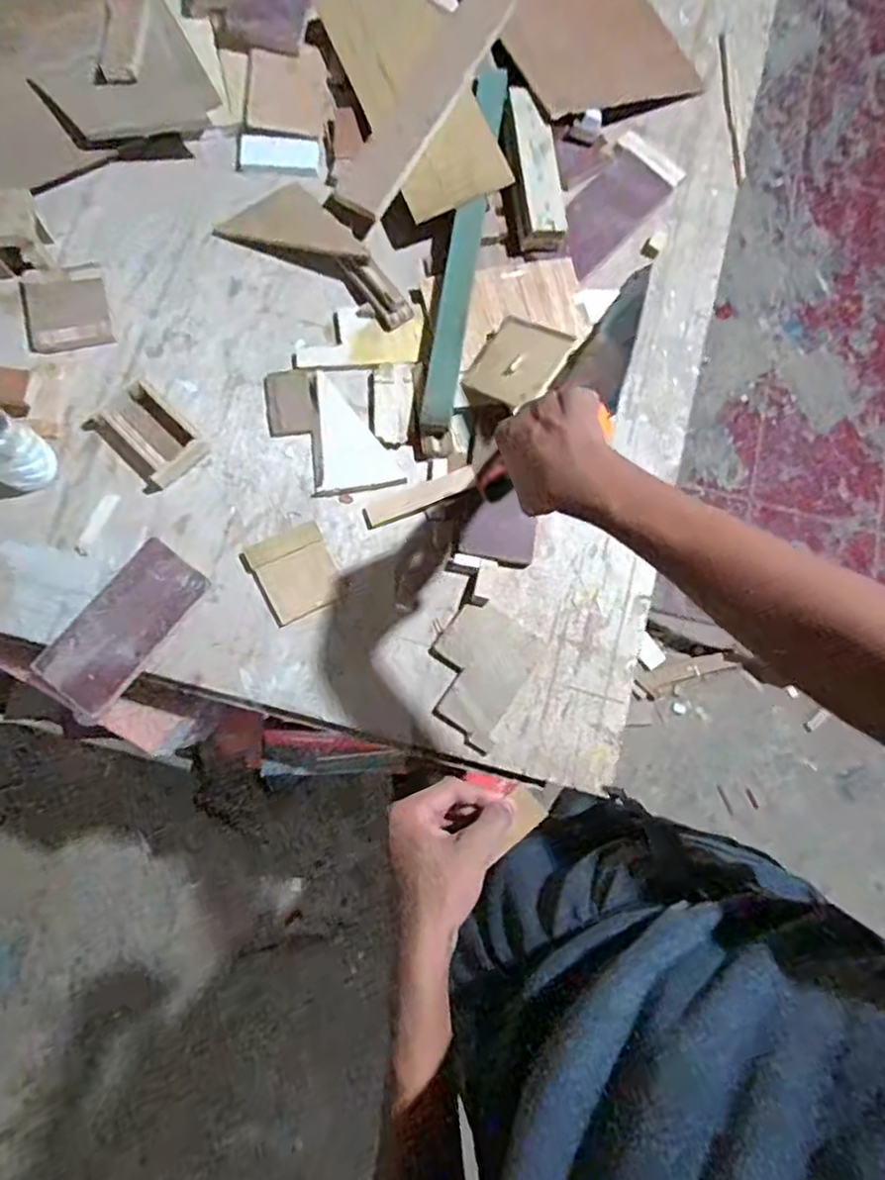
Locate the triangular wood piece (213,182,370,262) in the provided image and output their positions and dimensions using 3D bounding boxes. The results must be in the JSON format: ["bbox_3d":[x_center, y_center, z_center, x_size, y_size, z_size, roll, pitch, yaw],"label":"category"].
[{"bbox_3d":[-0.185,-0.480,0.855,0.195,0.018,0.091,14,79,0],"label":"triangular wood piece"}]

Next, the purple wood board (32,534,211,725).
[{"bbox_3d":[-0.359,0.042,0.734,0.087,0.025,0.198,36,79,4],"label":"purple wood board"}]

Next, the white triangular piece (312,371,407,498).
[{"bbox_3d":[-0.102,-0.189,0.812,0.105,0.007,0.150,1,79,-3],"label":"white triangular piece"}]

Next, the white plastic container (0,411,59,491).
[{"bbox_3d":[-0.478,-0.155,0.721,0.061,0.110,0.065,1,79,-4],"label":"white plastic container"}]

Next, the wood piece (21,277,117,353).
[{"bbox_3d":[-0.464,-0.341,0.815,0.096,0.004,0.094,-14,81,-11],"label":"wood piece"}]

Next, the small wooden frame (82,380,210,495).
[{"bbox_3d":[-0.349,-0.183,0.784,0.089,0.019,0.116,-43,84,-10],"label":"small wooden frame"}]

